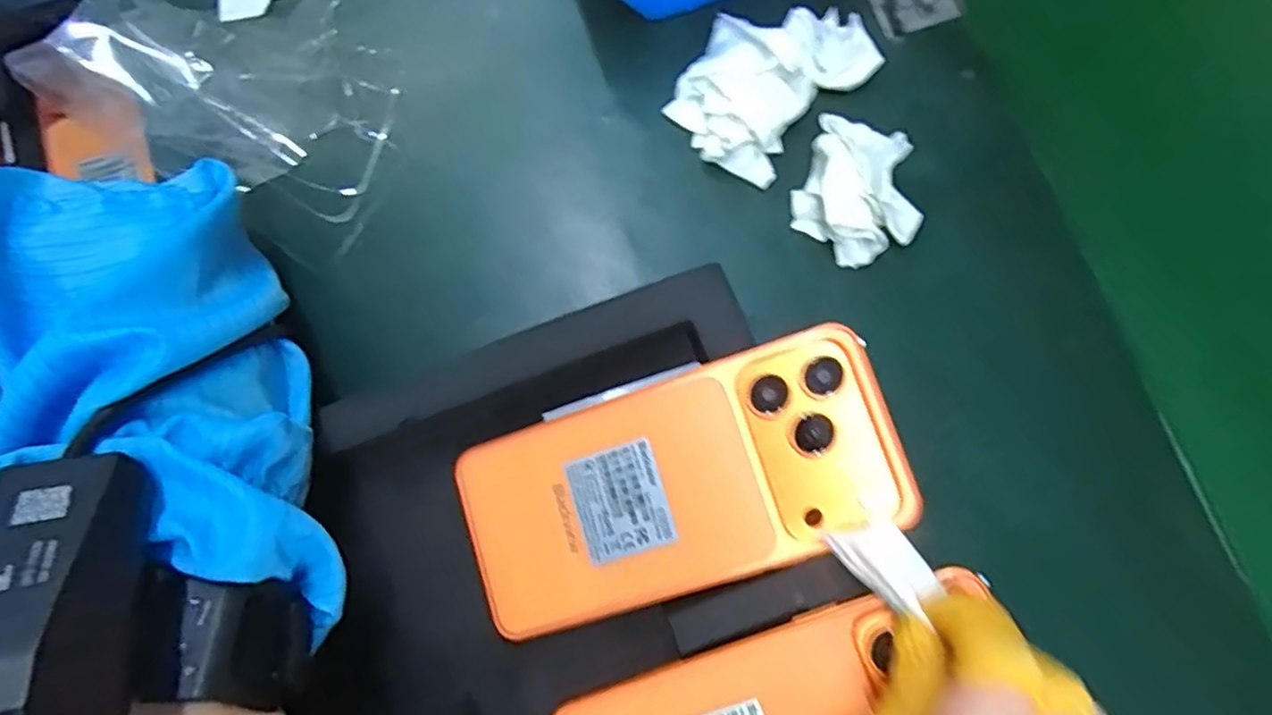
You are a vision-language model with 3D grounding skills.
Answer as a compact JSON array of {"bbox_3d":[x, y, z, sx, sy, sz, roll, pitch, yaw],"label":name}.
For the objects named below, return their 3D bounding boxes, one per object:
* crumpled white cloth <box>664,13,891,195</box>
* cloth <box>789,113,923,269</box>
[{"bbox_3d":[0.061,-0.129,0.313,0.064,0.023,0.088,44,81,7],"label":"crumpled white cloth"},{"bbox_3d":[0.096,-0.073,0.297,0.060,0.029,0.047,44,81,7],"label":"cloth"}]

